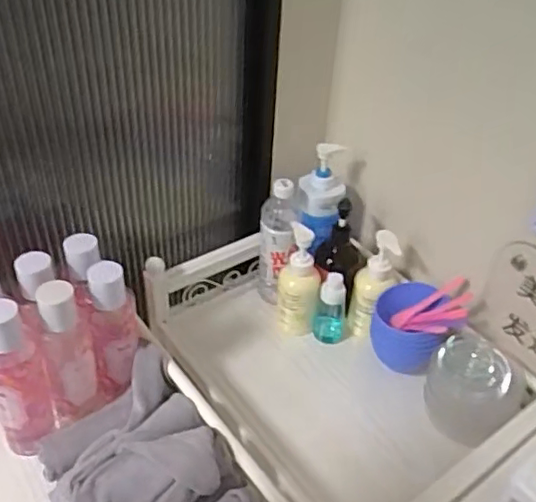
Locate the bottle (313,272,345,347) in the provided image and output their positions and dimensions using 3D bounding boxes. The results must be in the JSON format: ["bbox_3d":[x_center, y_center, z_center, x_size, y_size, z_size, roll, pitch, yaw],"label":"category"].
[{"bbox_3d":[0.094,0.086,0.895,0.049,0.122,0.040,8,38,8],"label":"bottle"}]

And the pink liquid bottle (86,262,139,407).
[{"bbox_3d":[-0.196,0.106,0.761,0.058,0.196,0.053,-5,39,-9],"label":"pink liquid bottle"}]

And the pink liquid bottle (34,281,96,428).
[{"bbox_3d":[-0.249,0.127,0.735,0.062,0.205,0.053,-14,41,-20],"label":"pink liquid bottle"}]

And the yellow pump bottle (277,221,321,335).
[{"bbox_3d":[0.044,0.045,0.891,0.061,0.179,0.050,3,38,2],"label":"yellow pump bottle"}]

